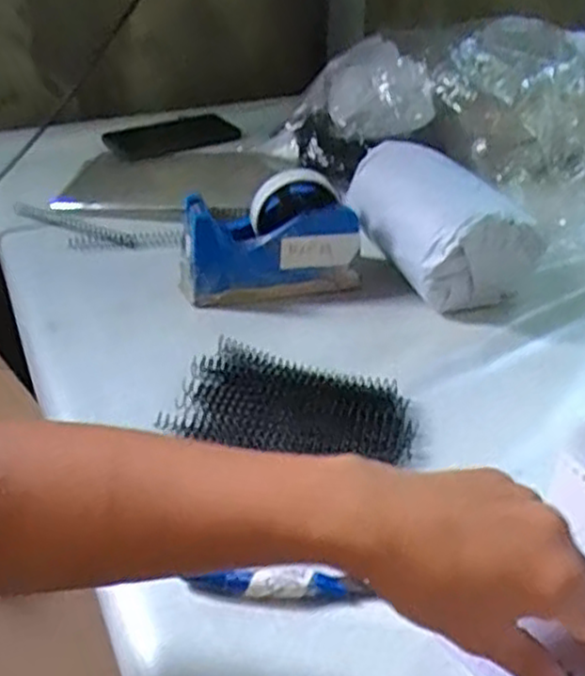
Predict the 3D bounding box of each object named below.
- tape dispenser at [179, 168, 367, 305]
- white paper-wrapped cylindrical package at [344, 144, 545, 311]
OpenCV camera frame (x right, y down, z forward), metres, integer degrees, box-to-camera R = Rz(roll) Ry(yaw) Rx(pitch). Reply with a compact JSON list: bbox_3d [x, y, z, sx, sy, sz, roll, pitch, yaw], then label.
[{"bbox_3d":[-0.019,-0.088,0.655,0.159,0.098,0.056,-5,36,-7],"label":"tape dispenser"},{"bbox_3d":[0.136,-0.112,0.693,0.120,0.093,0.171,-15,38,-20],"label":"white paper-wrapped cylindrical package"}]

